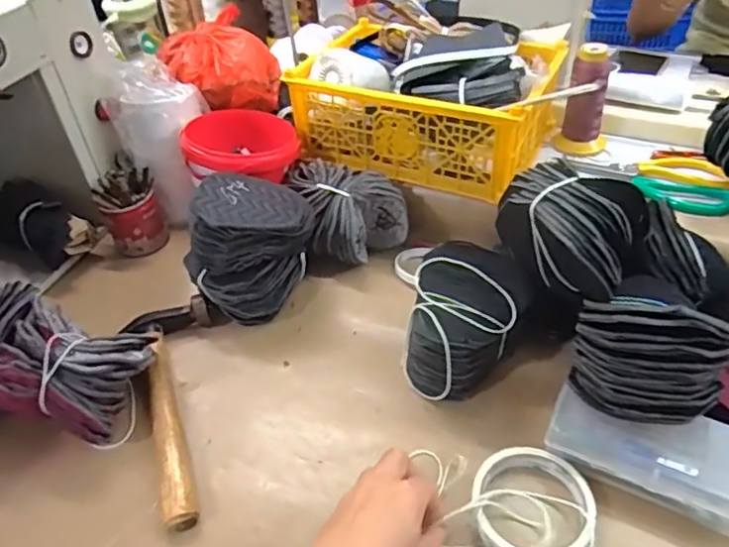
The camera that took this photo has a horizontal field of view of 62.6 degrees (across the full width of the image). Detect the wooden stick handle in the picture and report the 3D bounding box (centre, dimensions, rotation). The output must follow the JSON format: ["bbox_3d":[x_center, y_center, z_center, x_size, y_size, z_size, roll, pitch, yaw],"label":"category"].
[{"bbox_3d":[-0.178,0.136,0.538,0.024,0.029,0.202,-17,43,-14],"label":"wooden stick handle"}]

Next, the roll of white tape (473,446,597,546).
[{"bbox_3d":[0.129,0.182,0.460,0.089,0.019,0.096,-2,41,2],"label":"roll of white tape"}]

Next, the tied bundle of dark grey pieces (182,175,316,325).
[{"bbox_3d":[-0.119,-0.022,0.628,0.120,0.139,0.092,-27,45,-28],"label":"tied bundle of dark grey pieces"}]

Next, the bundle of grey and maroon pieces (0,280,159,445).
[{"bbox_3d":[-0.300,0.069,0.537,0.204,0.091,0.114,21,49,3],"label":"bundle of grey and maroon pieces"}]

